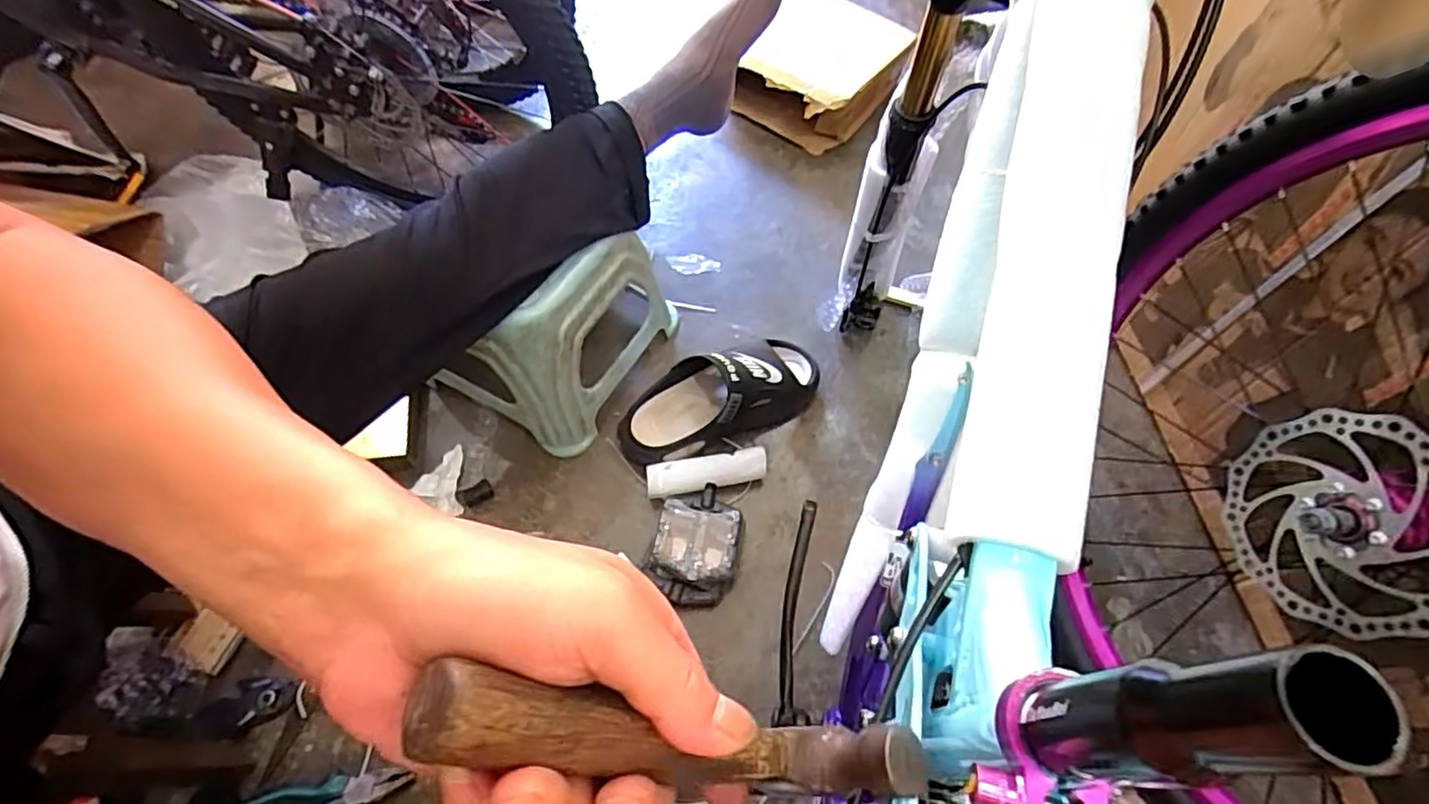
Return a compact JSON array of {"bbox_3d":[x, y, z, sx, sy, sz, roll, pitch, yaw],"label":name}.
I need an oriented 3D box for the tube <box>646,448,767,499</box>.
[{"bbox_3d":[-0.010,0.091,0.800,0.146,0.037,0.039,-11,62,-4],"label":"tube"}]

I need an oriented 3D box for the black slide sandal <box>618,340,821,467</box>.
[{"bbox_3d":[0.008,-0.014,0.826,0.262,0.108,0.107,-23,64,-10],"label":"black slide sandal"}]

